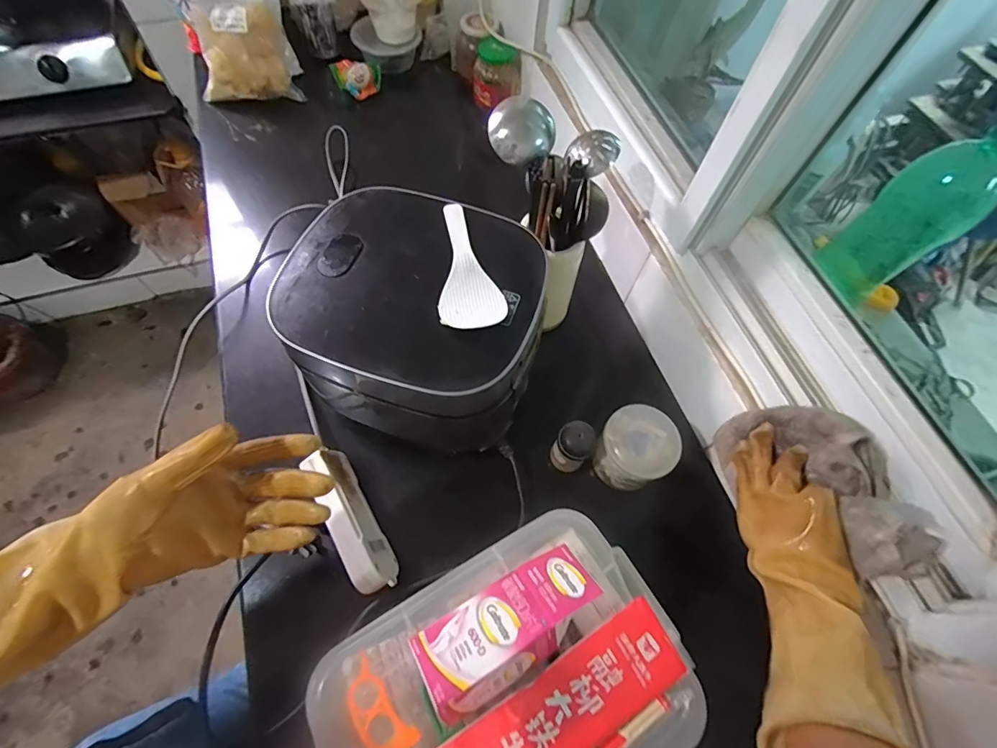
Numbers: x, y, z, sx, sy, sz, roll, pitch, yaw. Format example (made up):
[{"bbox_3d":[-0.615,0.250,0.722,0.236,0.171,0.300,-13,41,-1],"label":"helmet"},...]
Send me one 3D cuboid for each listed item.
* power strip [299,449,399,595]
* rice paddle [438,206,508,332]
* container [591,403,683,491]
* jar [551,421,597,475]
[{"bbox_3d":[-0.171,0.167,0.527,0.045,0.052,0.169,-28,68,-16],"label":"power strip"},{"bbox_3d":[-0.035,-0.118,0.480,0.064,0.013,0.168,-7,64,-7],"label":"rice paddle"},{"bbox_3d":[0.170,0.092,0.568,0.086,0.080,0.086,1,63,-3],"label":"container"},{"bbox_3d":[0.093,0.092,0.570,0.044,0.072,0.043,1,63,-3],"label":"jar"}]

